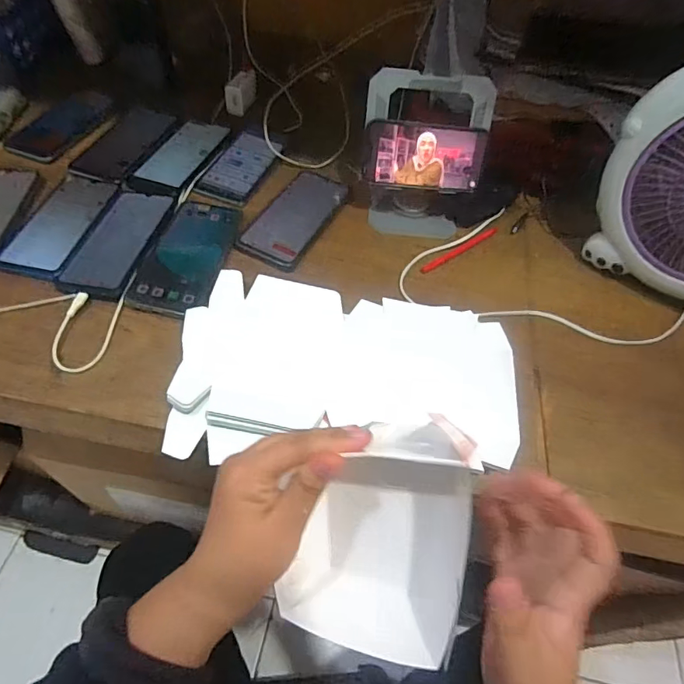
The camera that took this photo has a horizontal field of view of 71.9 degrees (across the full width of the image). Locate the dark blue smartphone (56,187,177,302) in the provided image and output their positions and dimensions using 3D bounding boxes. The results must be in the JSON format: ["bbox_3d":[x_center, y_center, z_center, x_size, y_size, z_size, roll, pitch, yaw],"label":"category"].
[{"bbox_3d":[-0.258,-0.120,0.549,0.078,0.011,0.172,11,54,1],"label":"dark blue smartphone"}]

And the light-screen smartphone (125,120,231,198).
[{"bbox_3d":[-0.220,-0.254,0.647,0.076,0.007,0.164,18,55,7],"label":"light-screen smartphone"}]

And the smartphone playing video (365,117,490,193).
[{"bbox_3d":[0.102,-0.228,0.583,0.144,0.073,0.011,3,26,-3],"label":"smartphone playing video"}]

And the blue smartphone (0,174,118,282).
[{"bbox_3d":[-0.334,-0.142,0.561,0.079,0.007,0.165,12,54,2],"label":"blue smartphone"}]

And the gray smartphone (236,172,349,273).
[{"bbox_3d":[-0.058,-0.159,0.597,0.078,0.015,0.179,22,55,9],"label":"gray smartphone"}]

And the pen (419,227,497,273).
[{"bbox_3d":[0.151,-0.117,0.596,0.137,0.011,0.012,-31,63,-25],"label":"pen"}]

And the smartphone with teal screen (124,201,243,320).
[{"bbox_3d":[-0.177,-0.103,0.545,0.086,0.013,0.177,9,54,0],"label":"smartphone with teal screen"}]

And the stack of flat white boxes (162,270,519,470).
[{"bbox_3d":[0.008,0.019,0.474,0.325,0.024,0.199,3,55,-4],"label":"stack of flat white boxes"}]

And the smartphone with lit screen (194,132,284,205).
[{"bbox_3d":[-0.138,-0.240,0.646,0.070,0.011,0.144,19,55,7],"label":"smartphone with lit screen"}]

